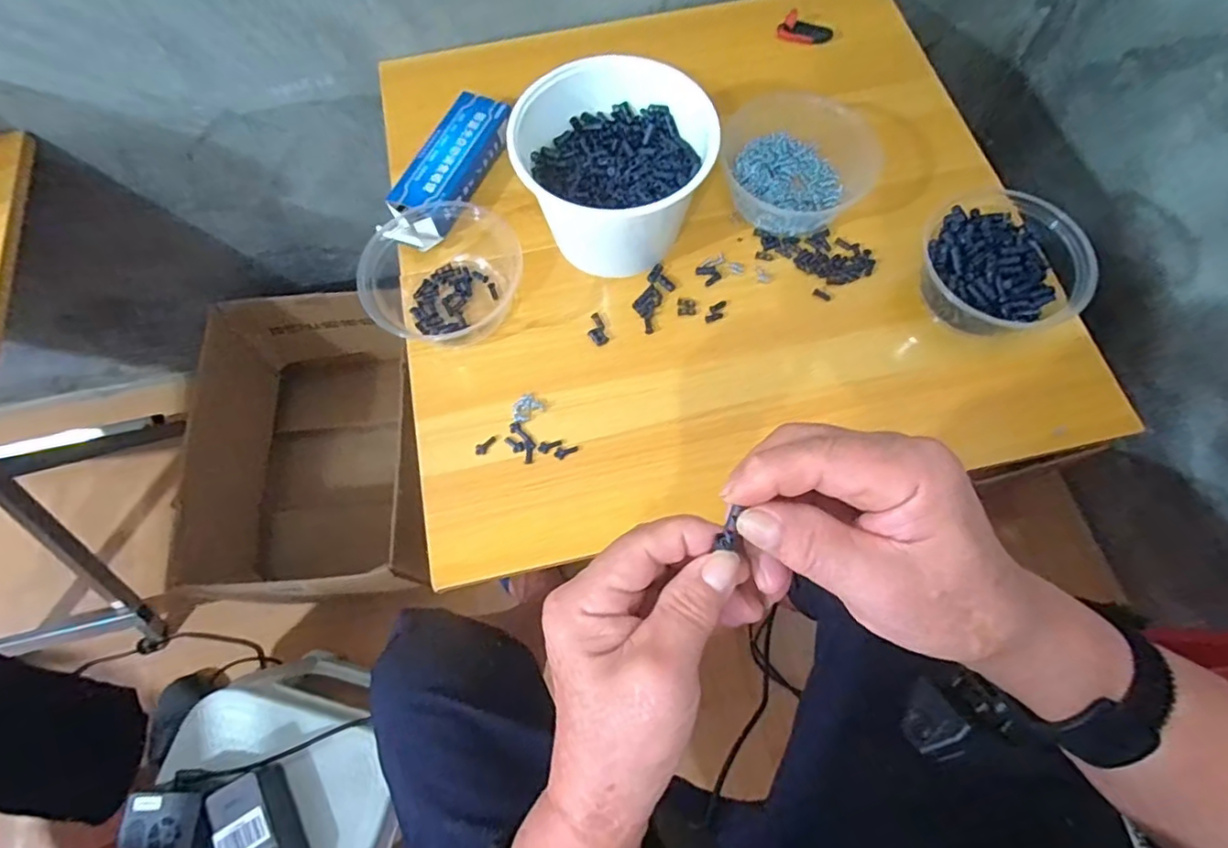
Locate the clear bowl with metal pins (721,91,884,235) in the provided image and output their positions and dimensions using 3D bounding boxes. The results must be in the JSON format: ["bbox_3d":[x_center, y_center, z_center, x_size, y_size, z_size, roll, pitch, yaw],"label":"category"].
[{"bbox_3d":[0.167,-0.250,0.558,0.123,0.057,0.148,-41,75,-14],"label":"clear bowl with metal pins"}]

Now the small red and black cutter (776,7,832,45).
[{"bbox_3d":[0.207,-0.427,0.641,0.055,0.015,0.028,30,72,11],"label":"small red and black cutter"}]

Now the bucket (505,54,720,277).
[{"bbox_3d":[0.000,-0.230,0.523,0.160,0.112,0.146,0,69,0],"label":"bucket"}]

